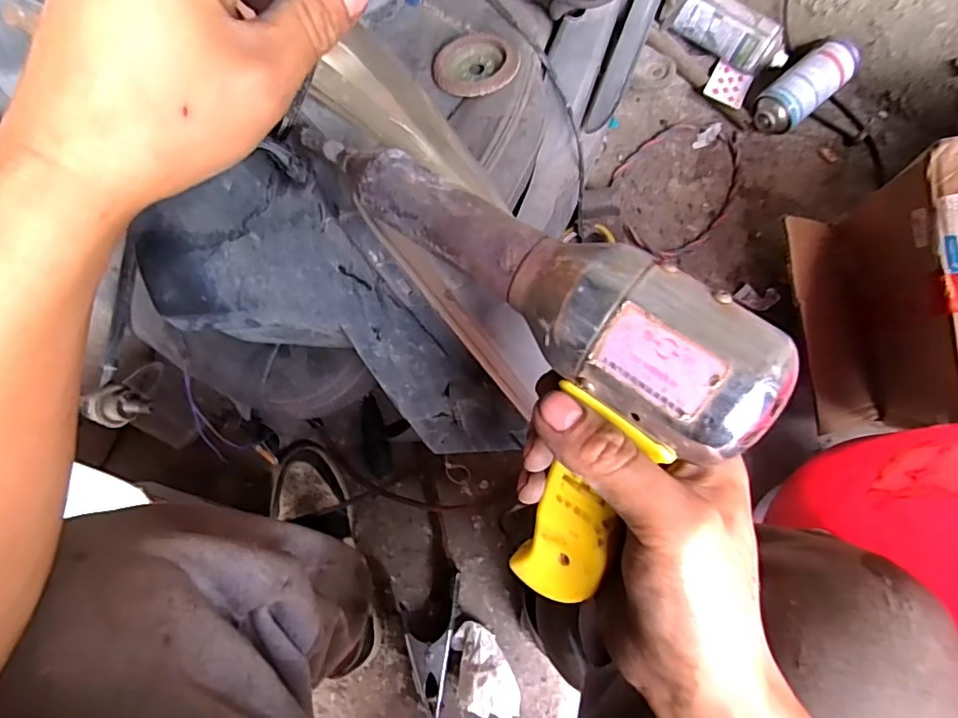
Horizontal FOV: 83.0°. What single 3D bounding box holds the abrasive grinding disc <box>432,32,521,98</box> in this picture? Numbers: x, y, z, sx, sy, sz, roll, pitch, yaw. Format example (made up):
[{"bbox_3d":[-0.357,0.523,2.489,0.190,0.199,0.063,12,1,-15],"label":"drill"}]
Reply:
[{"bbox_3d":[-0.002,-0.279,0.509,0.079,0.015,0.072,0,79,1],"label":"abrasive grinding disc"}]

